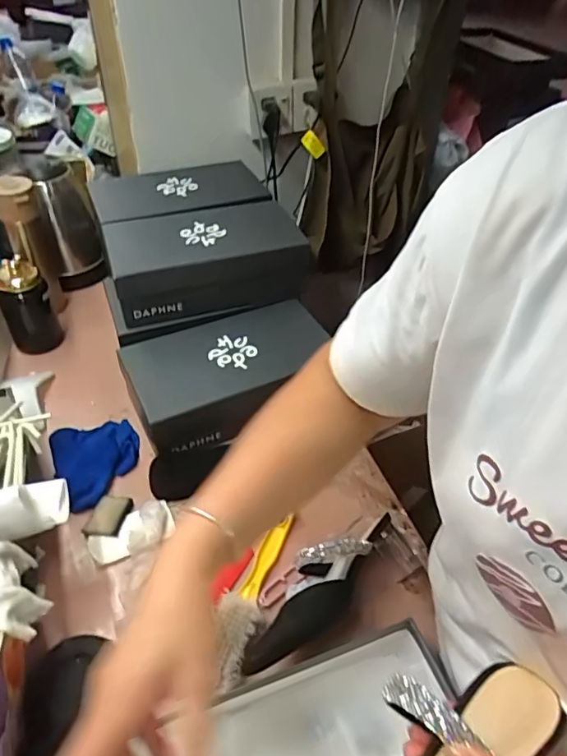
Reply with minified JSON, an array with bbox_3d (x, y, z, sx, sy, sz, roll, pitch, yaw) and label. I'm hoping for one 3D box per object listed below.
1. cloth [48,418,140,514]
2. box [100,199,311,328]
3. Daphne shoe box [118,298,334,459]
[{"bbox_3d":[-0.250,0.110,0.729,0.110,0.027,0.125,-17,47,-20],"label":"cloth"},{"bbox_3d":[-0.127,-0.188,0.863,0.298,0.097,0.172,-17,47,-20],"label":"box"},{"bbox_3d":[-0.080,-0.006,0.806,0.288,0.096,0.163,-18,47,-21],"label":"Daphne shoe box"}]

